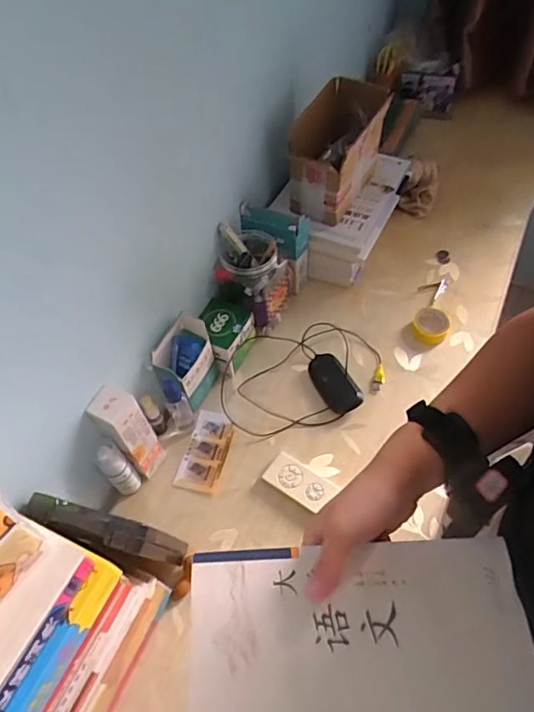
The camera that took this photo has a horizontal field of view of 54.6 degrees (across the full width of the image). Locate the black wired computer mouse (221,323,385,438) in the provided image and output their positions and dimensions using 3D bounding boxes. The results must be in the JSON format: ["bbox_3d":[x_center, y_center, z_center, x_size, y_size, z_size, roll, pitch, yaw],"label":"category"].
[{"bbox_3d":[0.056,0.024,0.822,0.261,0.051,0.173,-10,55,-3],"label":"black wired computer mouse"}]

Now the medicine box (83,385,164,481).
[{"bbox_3d":[-0.183,0.103,0.697,0.047,0.191,0.047,25,61,20],"label":"medicine box"}]

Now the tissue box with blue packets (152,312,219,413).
[{"bbox_3d":[-0.121,0.015,0.790,0.056,0.128,0.101,19,59,16],"label":"tissue box with blue packets"}]

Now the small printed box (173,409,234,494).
[{"bbox_3d":[-0.090,0.143,0.781,0.063,0.008,0.127,10,57,11],"label":"small printed box"}]

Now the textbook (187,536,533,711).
[{"bbox_3d":[0.071,0.231,0.380,0.254,0.007,0.177,-5,55,1],"label":"textbook"}]

